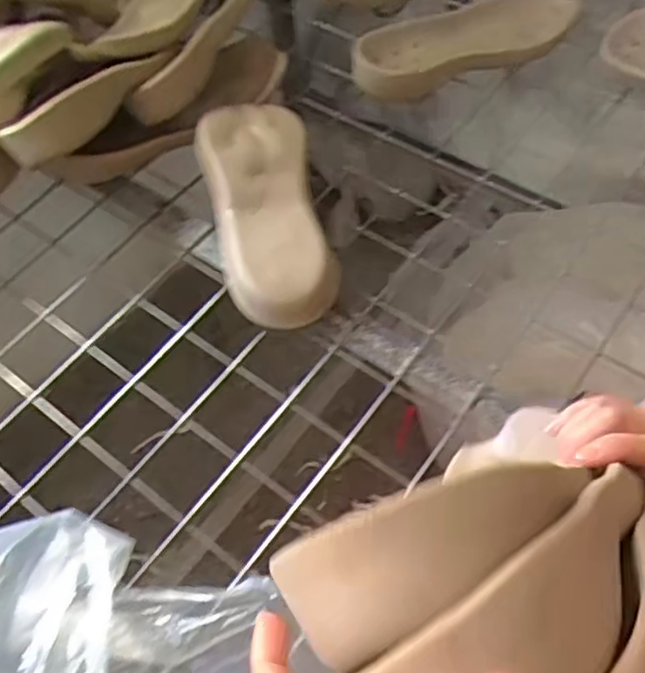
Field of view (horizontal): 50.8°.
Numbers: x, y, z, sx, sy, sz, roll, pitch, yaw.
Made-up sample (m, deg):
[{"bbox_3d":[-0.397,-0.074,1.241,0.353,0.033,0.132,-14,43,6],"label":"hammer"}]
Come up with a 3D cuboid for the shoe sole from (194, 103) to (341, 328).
[{"bbox_3d":[-0.059,-0.142,0.694,0.114,0.073,0.288,-12,57,-4],"label":"shoe sole"}]

